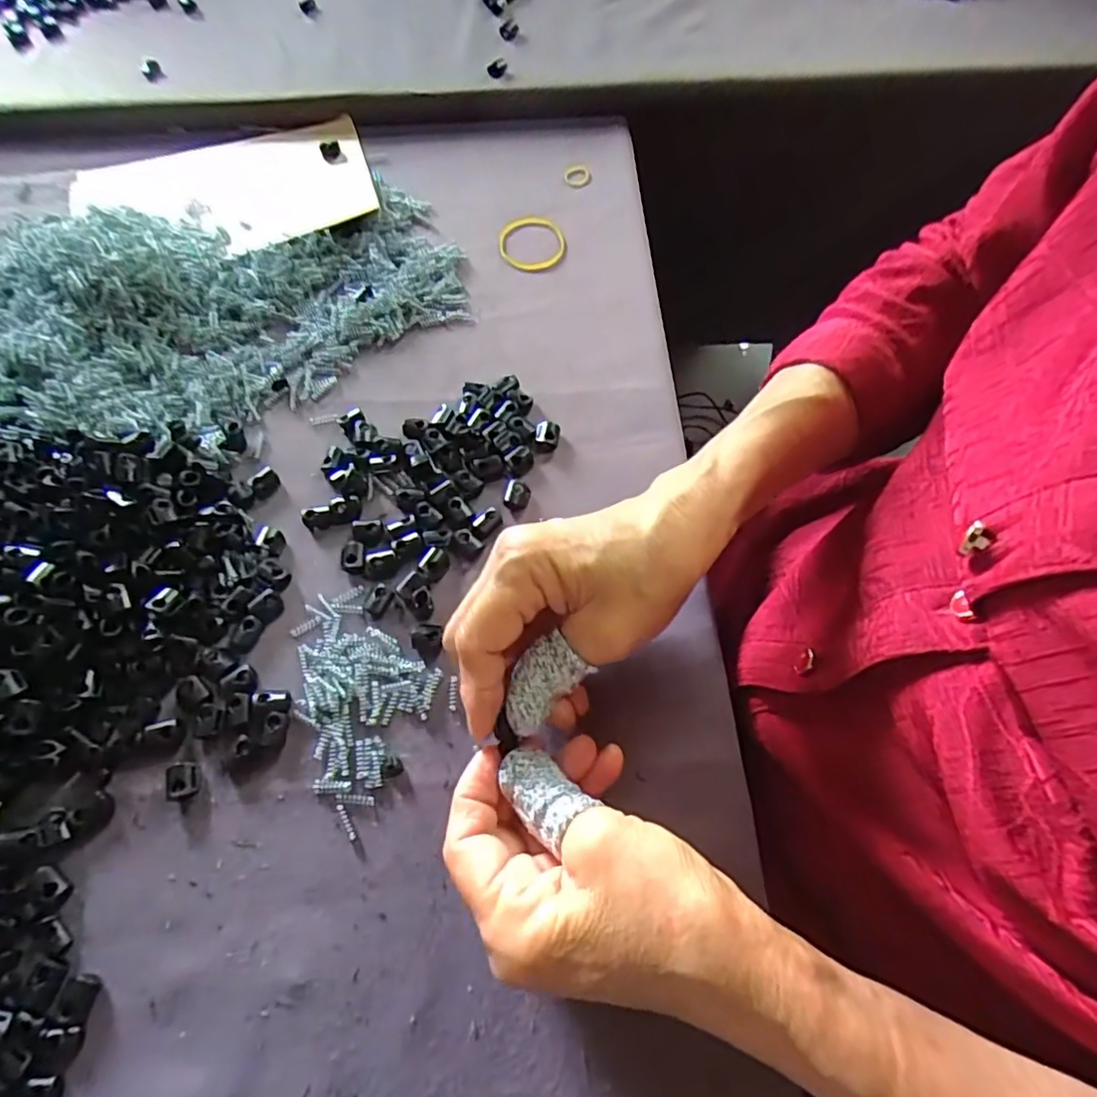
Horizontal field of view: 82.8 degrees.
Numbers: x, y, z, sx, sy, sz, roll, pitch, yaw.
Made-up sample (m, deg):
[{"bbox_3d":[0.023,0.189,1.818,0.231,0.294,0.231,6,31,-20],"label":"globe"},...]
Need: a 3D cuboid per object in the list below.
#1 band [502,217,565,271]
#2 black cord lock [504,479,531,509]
[{"bbox_3d":[-0.010,-0.204,0.415,0.046,0.007,0.046,-30,69,-13],"label":"band"},{"bbox_3d":[-0.017,-0.029,0.327,0.013,0.006,0.015,4,64,1],"label":"black cord lock"}]

